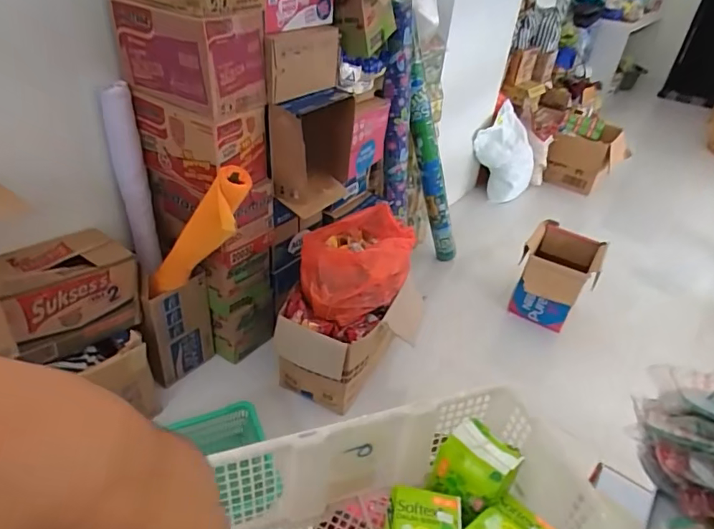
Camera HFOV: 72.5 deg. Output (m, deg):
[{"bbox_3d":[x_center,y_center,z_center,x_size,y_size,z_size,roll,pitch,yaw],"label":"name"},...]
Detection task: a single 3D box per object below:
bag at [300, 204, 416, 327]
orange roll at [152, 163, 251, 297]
[{"bbox_3d":[0.007,-0.017,1.654,0.421,0.190,0.291,-22,44,-33],"label":"bag"},{"bbox_3d":[-0.461,-0.073,1.424,0.116,0.530,0.097,42,37,-9],"label":"orange roll"}]

